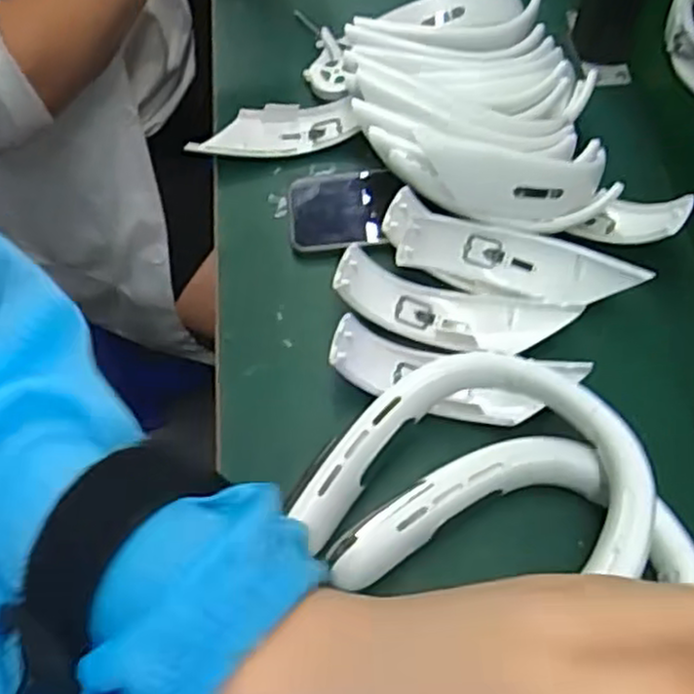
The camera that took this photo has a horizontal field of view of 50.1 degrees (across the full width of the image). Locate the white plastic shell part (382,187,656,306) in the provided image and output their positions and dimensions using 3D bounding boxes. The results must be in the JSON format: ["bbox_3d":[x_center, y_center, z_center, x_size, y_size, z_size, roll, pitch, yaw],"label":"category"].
[{"bbox_3d":[0.121,-0.066,0.561,0.184,0.046,0.048,14,66,10],"label":"white plastic shell part"}]

